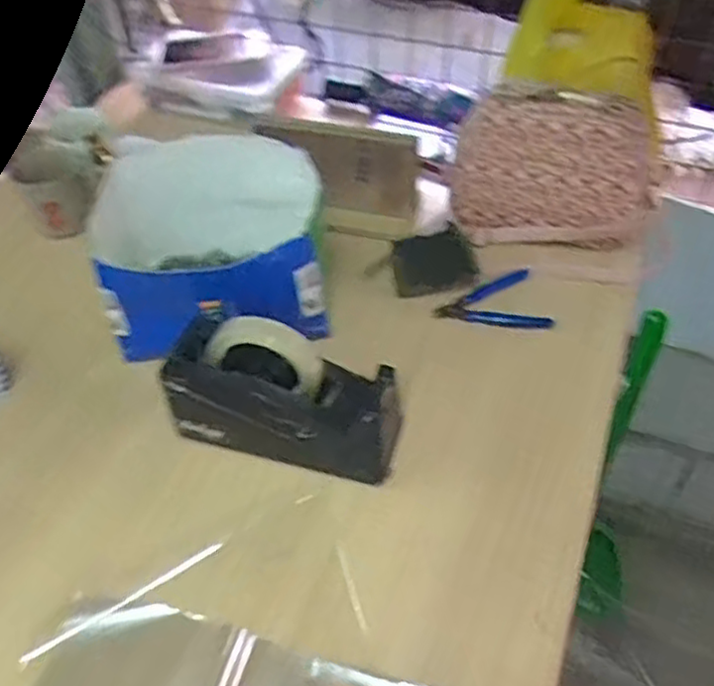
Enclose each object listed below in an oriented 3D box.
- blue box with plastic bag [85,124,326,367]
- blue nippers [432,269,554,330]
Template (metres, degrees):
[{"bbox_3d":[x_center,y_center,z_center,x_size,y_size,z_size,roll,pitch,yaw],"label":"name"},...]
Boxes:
[{"bbox_3d":[-0.143,-0.097,0.737,0.225,0.133,0.219,-6,47,-4],"label":"blue box with plastic bag"},{"bbox_3d":[0.150,-0.049,0.769,0.120,0.023,0.072,10,50,6],"label":"blue nippers"}]

